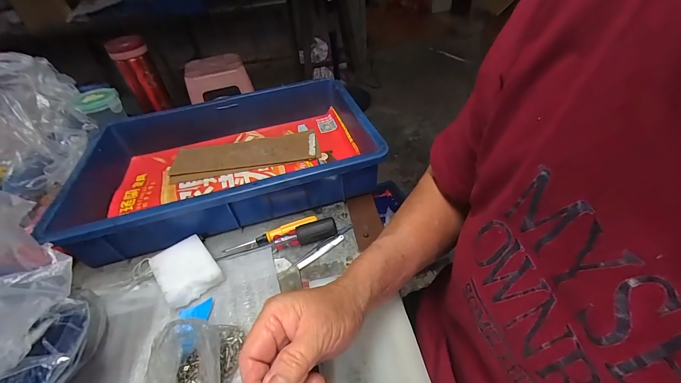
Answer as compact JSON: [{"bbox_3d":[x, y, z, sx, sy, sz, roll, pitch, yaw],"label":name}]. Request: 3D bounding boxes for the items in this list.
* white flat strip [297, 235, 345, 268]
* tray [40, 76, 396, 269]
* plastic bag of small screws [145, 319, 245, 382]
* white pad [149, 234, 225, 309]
[{"bbox_3d":[-0.023,0.074,0.374,0.069,0.005,0.008,-30,47,-24],"label":"white flat strip"},{"bbox_3d":[-0.175,-0.062,0.478,0.449,0.075,0.304,-12,43,-7],"label":"tray"},{"bbox_3d":[-0.126,0.145,0.256,0.048,0.069,0.086,8,44,15],"label":"plastic bag of small screws"},{"bbox_3d":[-0.177,0.091,0.351,0.059,0.022,0.079,-33,49,-26],"label":"white pad"}]

